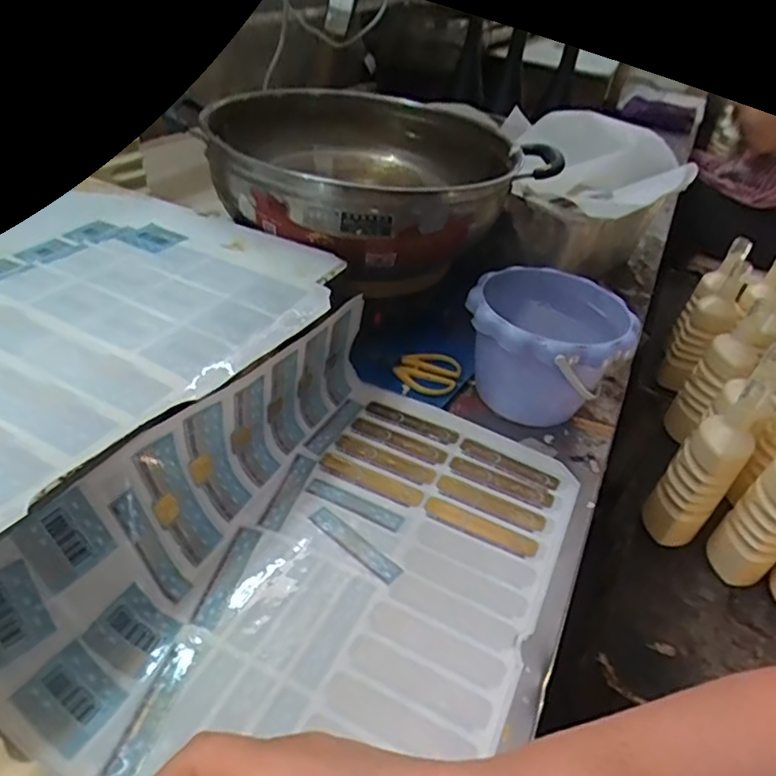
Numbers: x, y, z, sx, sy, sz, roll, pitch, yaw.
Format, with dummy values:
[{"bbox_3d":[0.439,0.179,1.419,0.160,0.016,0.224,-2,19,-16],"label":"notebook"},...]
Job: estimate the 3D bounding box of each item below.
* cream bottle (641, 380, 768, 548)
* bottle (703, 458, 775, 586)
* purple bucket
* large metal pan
[{"bbox_3d":[0.418,0.098,0.823,0.075,0.239,0.095,31,43,27],"label":"cream bottle"},{"bbox_3d":[0.481,0.147,0.775,0.055,0.250,0.074,-21,48,-36],"label":"bottle"},{"bbox_3d":[0.152,-0.039,0.617,0.144,0.116,0.168,18,39,14],"label":"purple bucket"},{"bbox_3d":[-0.015,-0.225,0.668,0.323,0.107,0.304,5,38,-4],"label":"large metal pan"}]

